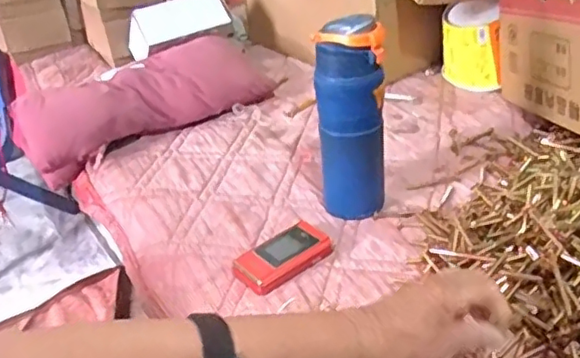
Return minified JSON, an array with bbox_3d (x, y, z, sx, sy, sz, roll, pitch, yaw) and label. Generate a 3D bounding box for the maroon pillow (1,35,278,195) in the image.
[{"bbox_3d":[-0.236,-0.133,0.984,0.406,0.097,0.176,-24,37,-24],"label":"maroon pillow"}]

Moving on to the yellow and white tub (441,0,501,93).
[{"bbox_3d":[0.290,-0.212,0.972,0.080,0.124,0.094,-2,34,8],"label":"yellow and white tub"}]

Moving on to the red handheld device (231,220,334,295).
[{"bbox_3d":[-0.009,0.084,0.659,0.108,0.021,0.060,-29,39,-29],"label":"red handheld device"}]

